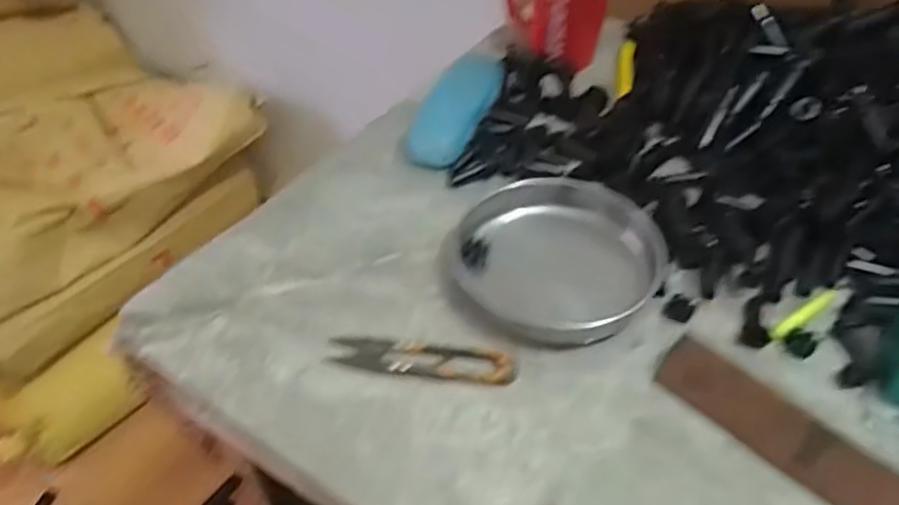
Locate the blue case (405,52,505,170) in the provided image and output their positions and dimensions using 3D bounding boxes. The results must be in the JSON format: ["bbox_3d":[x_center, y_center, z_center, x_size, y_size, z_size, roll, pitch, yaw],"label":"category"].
[{"bbox_3d":[0.010,-0.131,0.589,0.052,0.029,0.158,17,47,14],"label":"blue case"}]

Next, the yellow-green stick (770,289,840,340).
[{"bbox_3d":[0.236,0.041,0.436,0.069,0.007,0.010,-27,52,-25],"label":"yellow-green stick"}]

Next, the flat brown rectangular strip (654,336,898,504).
[{"bbox_3d":[0.196,0.108,0.357,0.024,0.030,0.177,-34,55,-30],"label":"flat brown rectangular strip"}]

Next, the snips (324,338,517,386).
[{"bbox_3d":[-0.017,0.065,0.407,0.114,0.009,0.026,7,46,5],"label":"snips"}]

